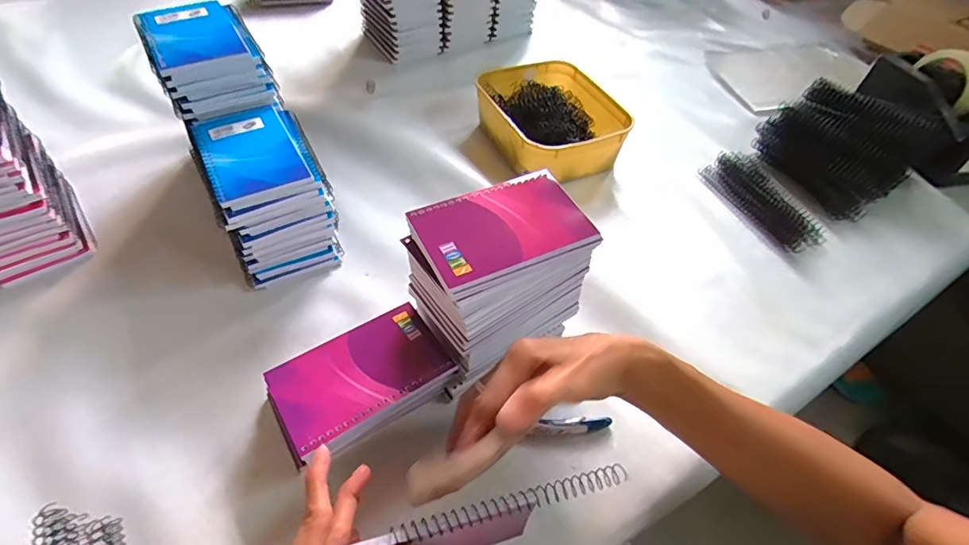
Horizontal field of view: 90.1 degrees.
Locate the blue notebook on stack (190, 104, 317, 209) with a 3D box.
[{"bbox_3d":[-0.222,-0.115,0.459,0.084,0.008,0.131,-23,54,-22],"label":"blue notebook on stack"}]

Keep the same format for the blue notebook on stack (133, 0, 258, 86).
[{"bbox_3d":[-0.293,-0.235,0.487,0.085,0.022,0.127,-26,56,-24],"label":"blue notebook on stack"}]

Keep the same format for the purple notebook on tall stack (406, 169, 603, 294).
[{"bbox_3d":[0.015,-0.036,0.374,0.130,0.012,0.080,-19,53,-19],"label":"purple notebook on tall stack"}]

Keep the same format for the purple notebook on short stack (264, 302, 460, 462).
[{"bbox_3d":[-0.096,0.078,0.383,0.129,0.005,0.081,-27,56,-24],"label":"purple notebook on short stack"}]

